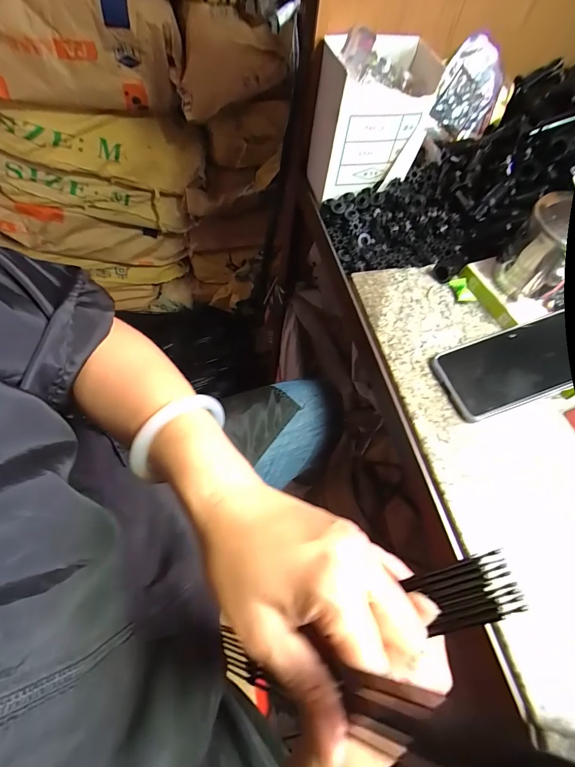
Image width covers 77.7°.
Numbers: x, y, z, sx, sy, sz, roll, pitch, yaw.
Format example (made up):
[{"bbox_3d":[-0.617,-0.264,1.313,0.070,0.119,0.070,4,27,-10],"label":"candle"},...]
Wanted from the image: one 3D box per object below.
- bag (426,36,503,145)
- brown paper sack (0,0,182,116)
[{"bbox_3d":[0.232,-0.371,0.461,0.084,0.103,0.017,9,26,-15],"label":"bag"},{"bbox_3d":[-0.474,-0.625,0.668,0.530,0.189,0.110,-8,62,-9],"label":"brown paper sack"}]

